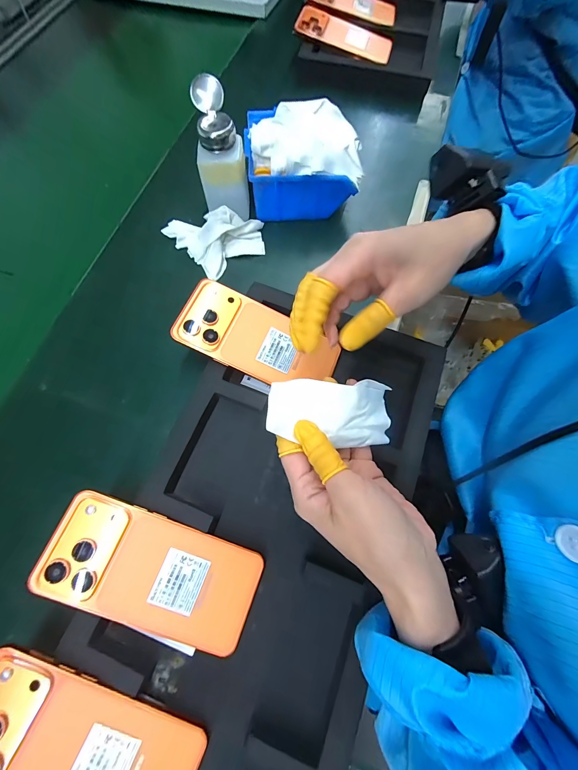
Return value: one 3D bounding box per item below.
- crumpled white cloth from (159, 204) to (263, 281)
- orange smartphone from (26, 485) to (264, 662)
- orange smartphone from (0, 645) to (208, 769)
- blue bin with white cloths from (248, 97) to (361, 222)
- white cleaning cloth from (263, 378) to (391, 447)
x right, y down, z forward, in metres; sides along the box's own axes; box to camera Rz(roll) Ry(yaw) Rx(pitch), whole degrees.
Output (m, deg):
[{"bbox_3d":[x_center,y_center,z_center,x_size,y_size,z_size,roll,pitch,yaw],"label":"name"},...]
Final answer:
[{"bbox_3d":[-0.093,-0.197,0.392,0.099,0.025,0.105,-35,72,-11],"label":"crumpled white cloth"},{"bbox_3d":[-0.107,0.149,0.246,0.163,0.008,0.077,24,73,-6],"label":"orange smartphone"},{"bbox_3d":[-0.145,0.249,0.207,0.160,0.010,0.073,28,67,-3],"label":"orange smartphone"},{"bbox_3d":[0.019,-0.288,0.404,0.135,0.103,0.118,-1,69,1],"label":"blue bin with white cloths"},{"bbox_3d":[0.035,0.018,0.231,0.099,0.024,0.049,7,71,-15],"label":"white cleaning cloth"}]

